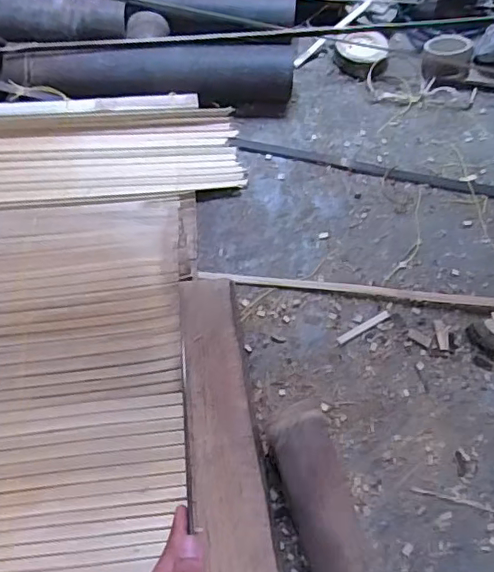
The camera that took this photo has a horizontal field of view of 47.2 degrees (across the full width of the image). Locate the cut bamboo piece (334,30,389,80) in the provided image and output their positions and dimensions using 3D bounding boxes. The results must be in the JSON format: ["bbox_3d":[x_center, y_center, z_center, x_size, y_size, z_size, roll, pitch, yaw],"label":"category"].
[{"bbox_3d":[0.170,-0.343,0.846,0.081,0.036,0.075,1,64,-3],"label":"cut bamboo piece"}]

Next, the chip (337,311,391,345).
[{"bbox_3d":[0.141,0.050,0.683,0.074,0.004,0.010,-27,69,-15],"label":"chip"}]

